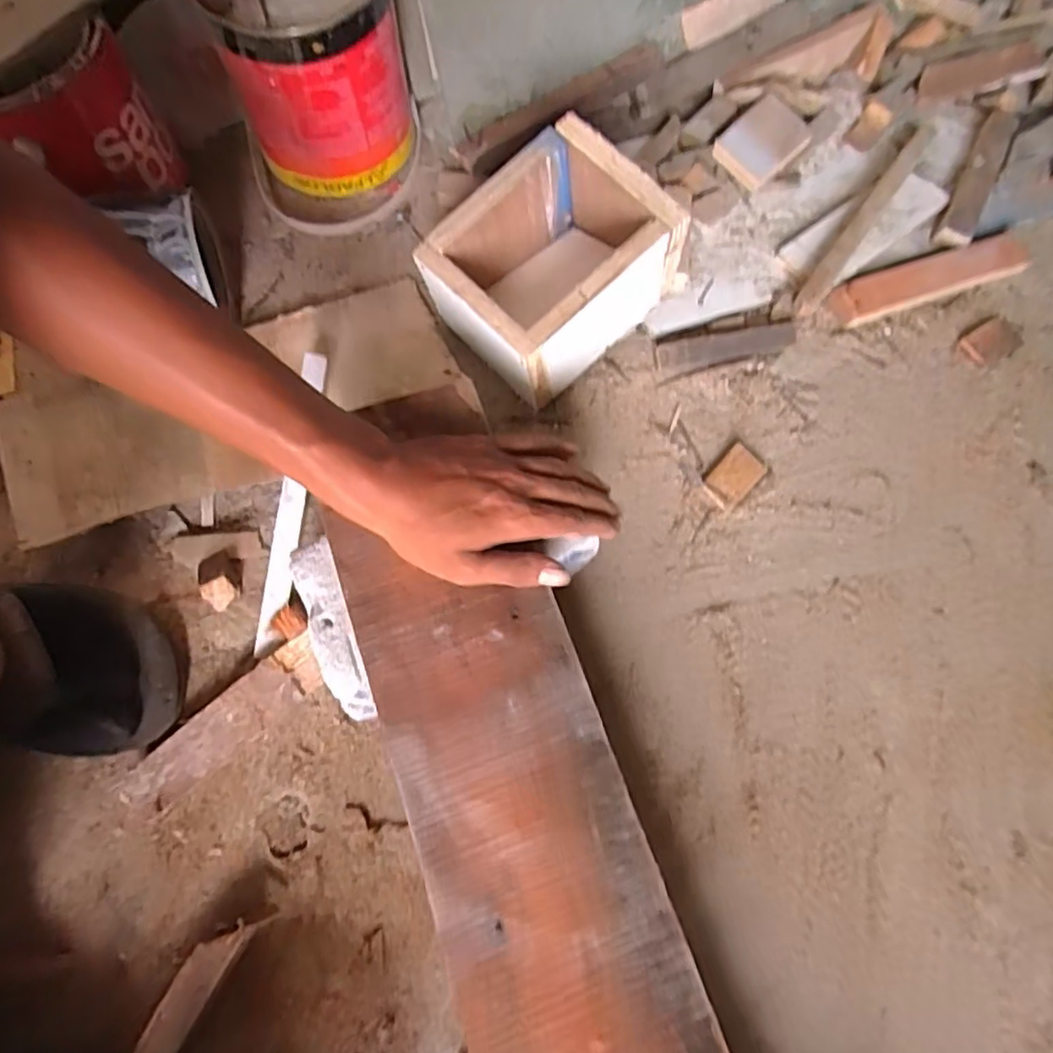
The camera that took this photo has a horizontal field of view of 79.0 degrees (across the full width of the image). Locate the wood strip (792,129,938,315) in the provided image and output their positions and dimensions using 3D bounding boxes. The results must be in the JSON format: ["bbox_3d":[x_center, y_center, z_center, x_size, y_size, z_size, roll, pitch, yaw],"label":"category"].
[{"bbox_3d":[0.311,-0.285,0.584,0.020,0.025,0.264,34,73,11],"label":"wood strip"}]

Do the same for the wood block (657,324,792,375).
[{"bbox_3d":[0.169,-0.154,0.548,0.119,0.018,0.024,-13,71,-6],"label":"wood block"}]

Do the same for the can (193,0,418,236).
[{"bbox_3d":[-0.180,-0.387,0.551,0.146,0.172,0.177,-13,71,-6],"label":"can"}]

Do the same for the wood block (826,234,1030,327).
[{"bbox_3d":[0.364,-0.223,0.577,0.194,0.025,0.037,-19,71,-8],"label":"wood block"}]

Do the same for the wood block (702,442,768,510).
[{"bbox_3d":[0.168,-0.041,0.517,0.035,0.010,0.053,42,74,13],"label":"wood block"}]

